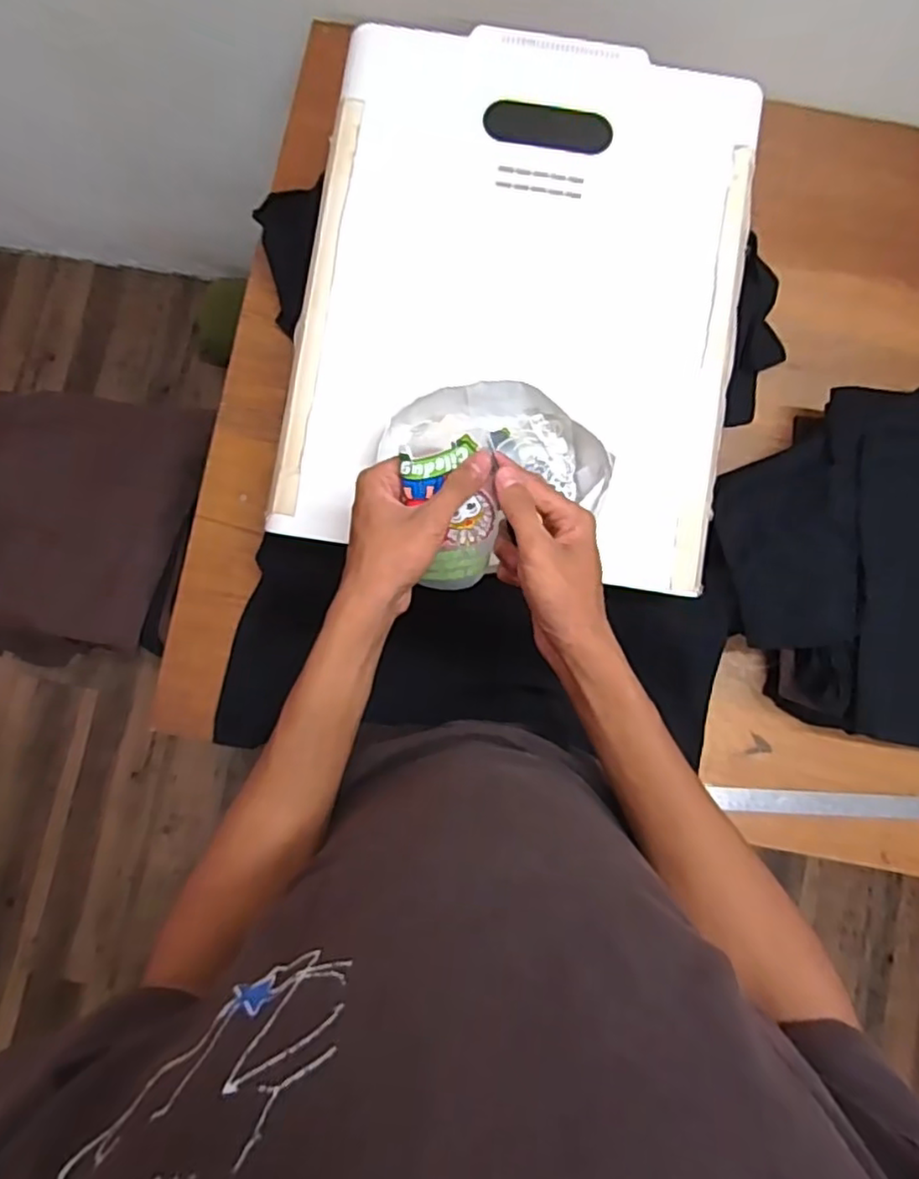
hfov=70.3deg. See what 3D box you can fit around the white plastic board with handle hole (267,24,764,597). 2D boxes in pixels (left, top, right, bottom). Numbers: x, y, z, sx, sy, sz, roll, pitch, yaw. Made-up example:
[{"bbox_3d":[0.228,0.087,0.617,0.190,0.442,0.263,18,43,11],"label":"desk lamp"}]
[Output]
[{"bbox_3d":[0.060,-0.275,0.613,0.396,0.030,0.497,8,84,0],"label":"white plastic board with handle hole"}]

